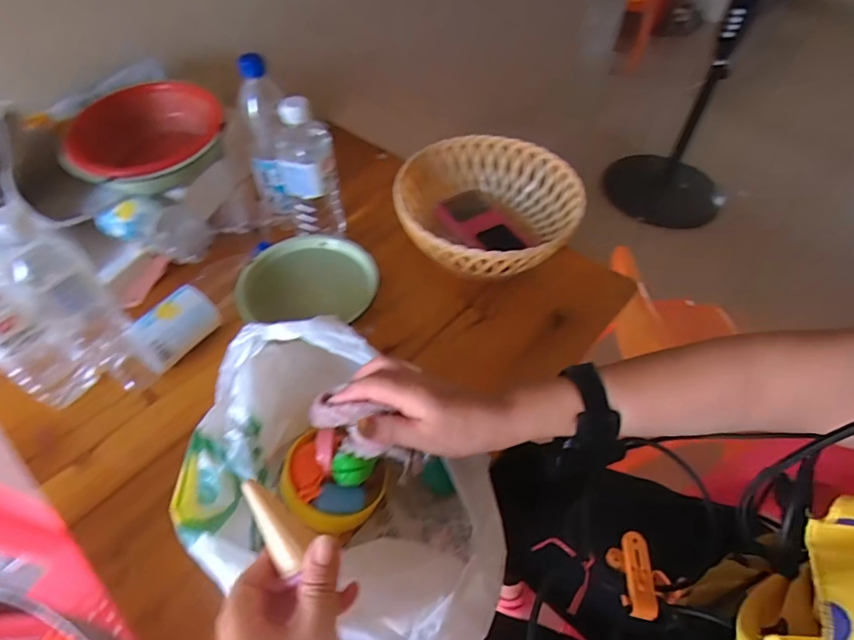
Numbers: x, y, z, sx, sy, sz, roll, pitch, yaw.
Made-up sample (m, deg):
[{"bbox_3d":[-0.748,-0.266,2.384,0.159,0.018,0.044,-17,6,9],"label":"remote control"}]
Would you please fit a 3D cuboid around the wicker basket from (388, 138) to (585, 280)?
[{"bbox_3d":[0.085,-0.153,0.700,0.248,0.091,0.251,1,51,-1],"label":"wicker basket"}]

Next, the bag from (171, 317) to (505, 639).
[{"bbox_3d":[-0.081,0.152,0.433,0.318,0.133,0.207,36,59,24],"label":"bag"}]

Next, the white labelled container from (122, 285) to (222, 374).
[{"bbox_3d":[-0.301,0.012,0.590,0.058,0.053,0.099,34,58,22],"label":"white labelled container"}]

